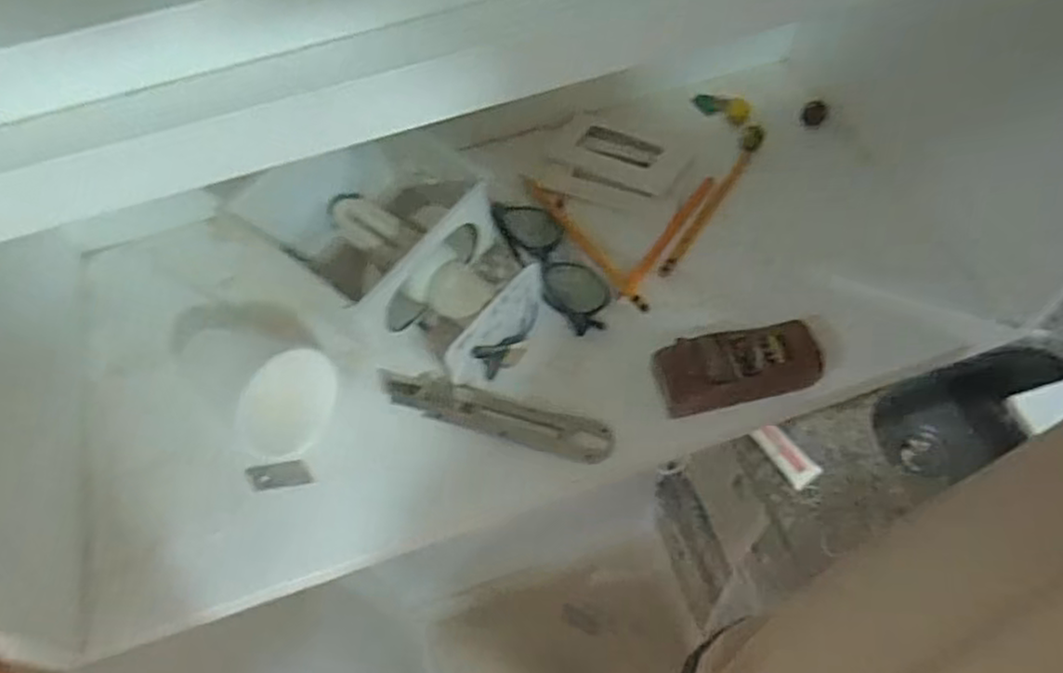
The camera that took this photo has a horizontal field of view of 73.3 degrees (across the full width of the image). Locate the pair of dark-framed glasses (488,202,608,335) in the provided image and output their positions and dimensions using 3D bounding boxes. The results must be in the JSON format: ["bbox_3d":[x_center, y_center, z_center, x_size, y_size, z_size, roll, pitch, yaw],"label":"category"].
[{"bbox_3d":[0.016,-0.061,0.555,0.052,0.024,0.131,-23,59,-11],"label":"pair of dark-framed glasses"}]

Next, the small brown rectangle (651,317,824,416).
[{"bbox_3d":[0.142,0.021,0.492,0.108,0.036,0.044,-11,58,-4],"label":"small brown rectangle"}]

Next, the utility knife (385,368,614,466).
[{"bbox_3d":[-0.028,0.052,0.498,0.168,0.015,0.037,15,60,12],"label":"utility knife"}]

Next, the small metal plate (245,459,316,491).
[{"bbox_3d":[-0.173,0.094,0.486,0.043,0.004,0.018,-9,58,-3],"label":"small metal plate"}]

